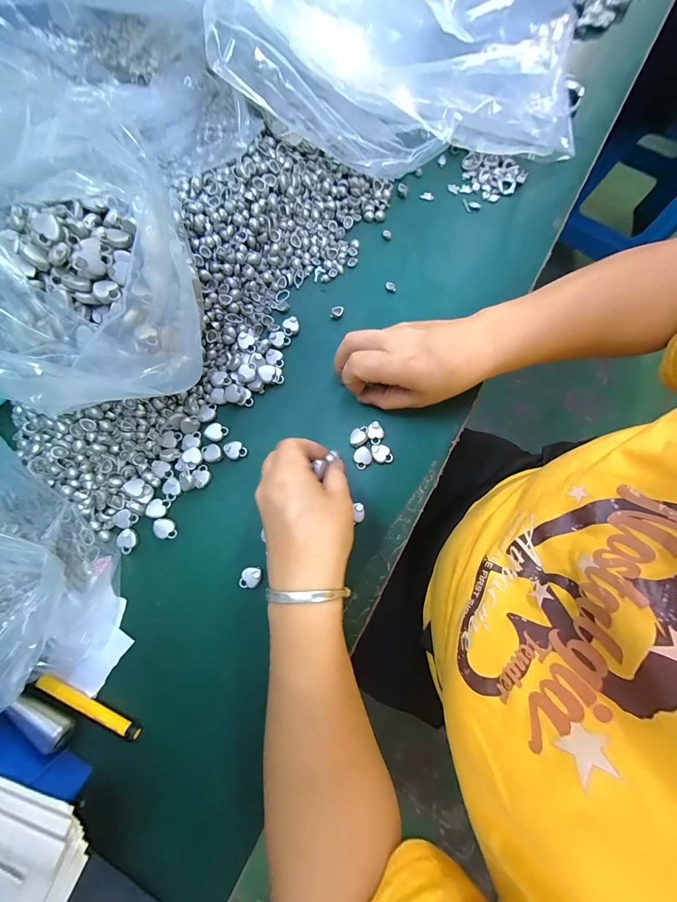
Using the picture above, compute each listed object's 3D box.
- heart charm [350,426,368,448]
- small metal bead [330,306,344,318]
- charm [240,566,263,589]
[{"bbox_3d":[0.019,-0.013,0.291,0.015,0.010,0.020,21,80,3],"label":"heart charm"},{"bbox_3d":[-0.001,-0.138,0.318,0.011,0.005,0.013,18,80,2],"label":"small metal bead"},{"bbox_3d":[-0.074,0.106,0.269,0.017,0.006,0.018,0,80,-1],"label":"charm"}]

